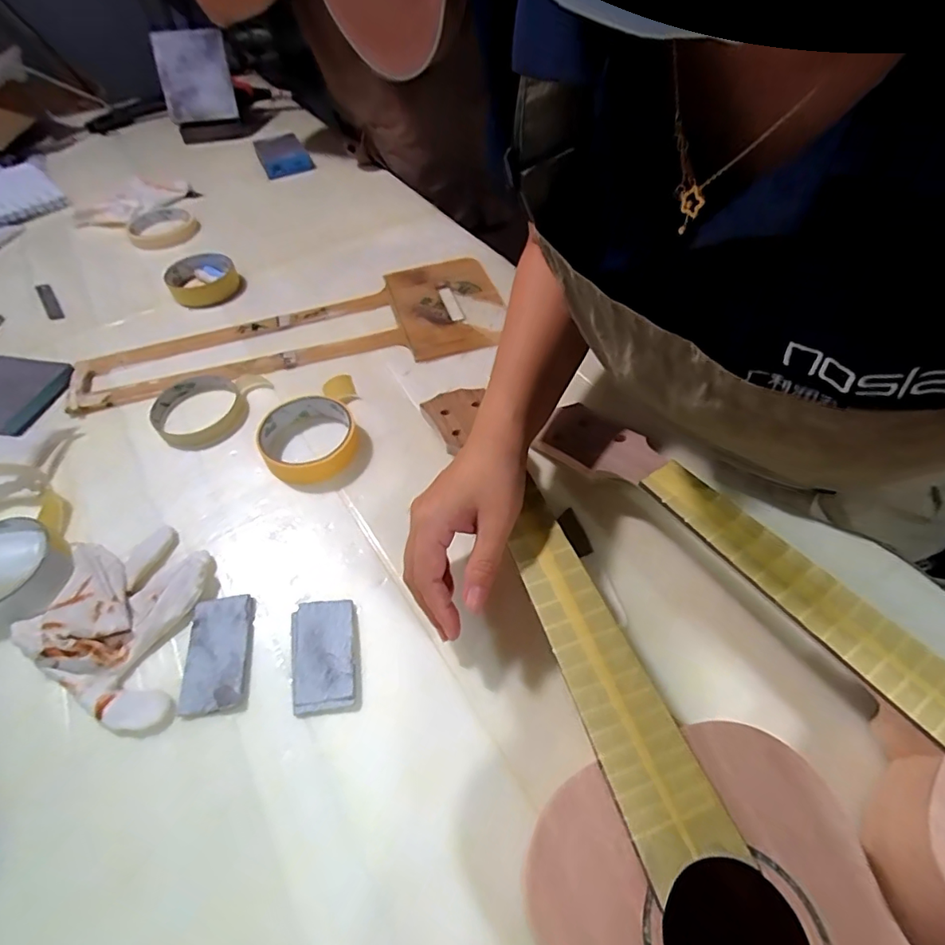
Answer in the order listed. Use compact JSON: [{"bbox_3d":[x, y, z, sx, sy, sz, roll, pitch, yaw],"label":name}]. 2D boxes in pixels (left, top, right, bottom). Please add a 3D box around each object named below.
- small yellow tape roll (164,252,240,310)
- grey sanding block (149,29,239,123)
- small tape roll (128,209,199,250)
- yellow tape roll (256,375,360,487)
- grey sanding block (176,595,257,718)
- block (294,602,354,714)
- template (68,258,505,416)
[{"bbox_3d":[-0.334,-0.240,0.642,0.079,0.023,0.093,-29,57,-17],"label":"small yellow tape roll"},{"bbox_3d":[-0.446,-0.638,0.839,0.106,0.115,0.018,-16,39,-17],"label":"grey sanding block"},{"bbox_3d":[-0.429,-0.342,0.729,0.093,0.020,0.080,10,54,11],"label":"small tape roll"},{"bbox_3d":[-0.150,-0.040,0.480,0.085,0.025,0.104,-6,53,-1],"label":"yellow tape roll"},{"bbox_3d":[-0.179,0.126,0.364,0.043,0.006,0.077,-7,53,-2],"label":"grey sanding block"},{"bbox_3d":[-0.103,0.125,0.358,0.041,0.011,0.072,-9,53,-3],"label":"block"},{"bbox_3d":[-0.191,-0.151,0.575,0.458,0.012,0.160,-16,54,-9],"label":"template"}]

